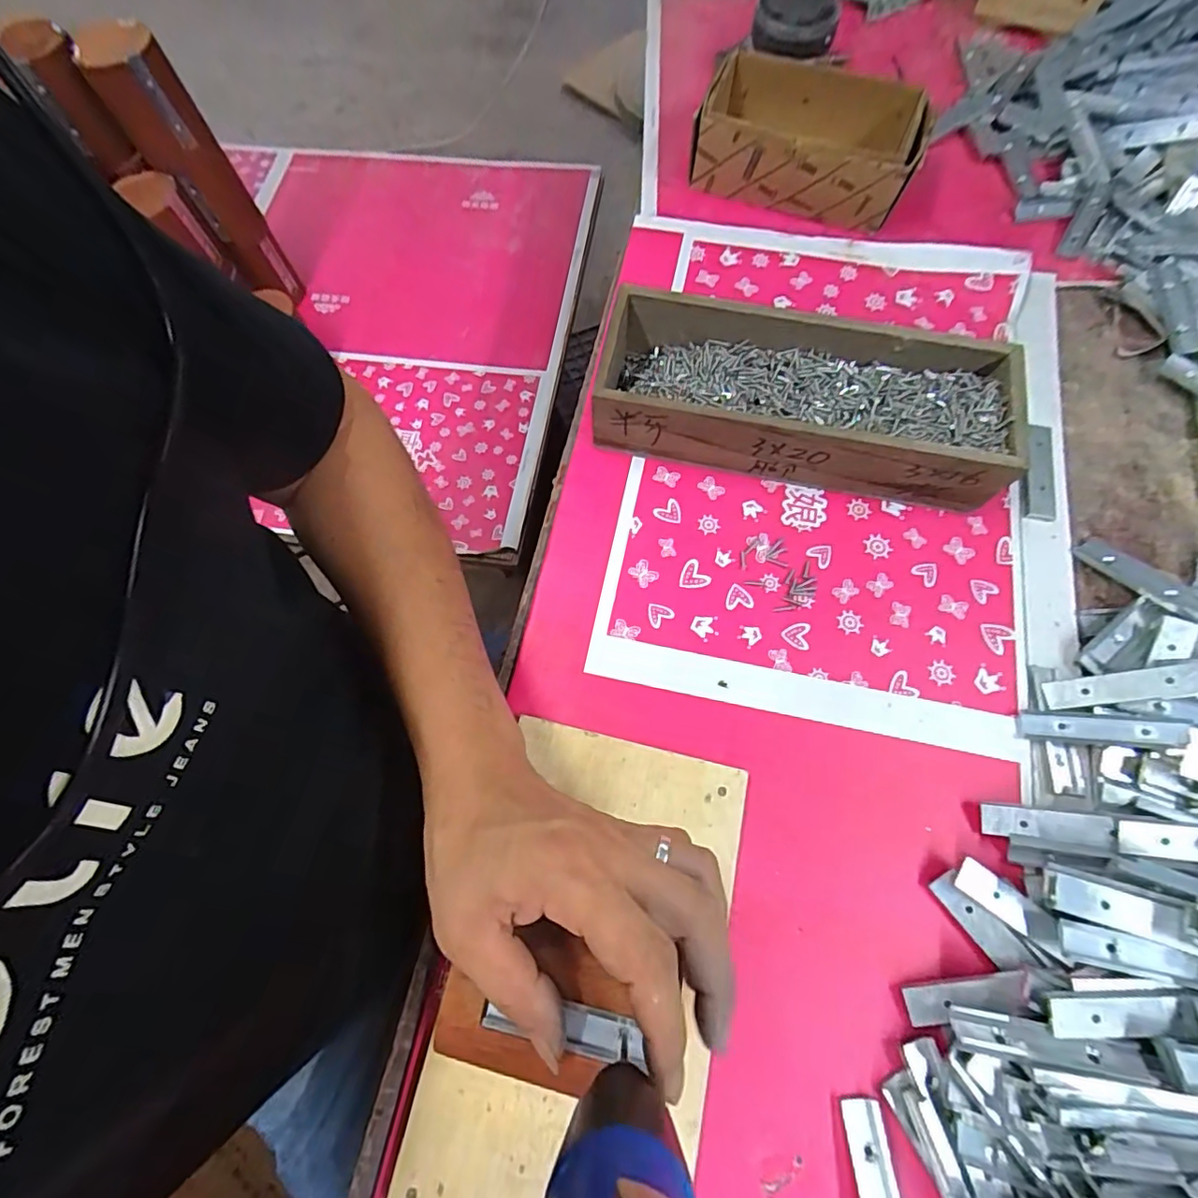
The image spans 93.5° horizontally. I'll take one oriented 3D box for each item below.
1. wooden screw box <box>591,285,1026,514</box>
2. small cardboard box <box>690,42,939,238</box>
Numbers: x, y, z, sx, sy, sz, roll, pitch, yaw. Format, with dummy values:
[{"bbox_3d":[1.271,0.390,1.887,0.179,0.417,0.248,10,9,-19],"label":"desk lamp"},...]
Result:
[{"bbox_3d":[0.141,-0.142,0.408,0.280,0.066,0.105,10,70,5],"label":"wooden screw box"},{"bbox_3d":[0.185,-0.410,0.504,0.185,0.062,0.126,17,71,7],"label":"small cardboard box"}]

